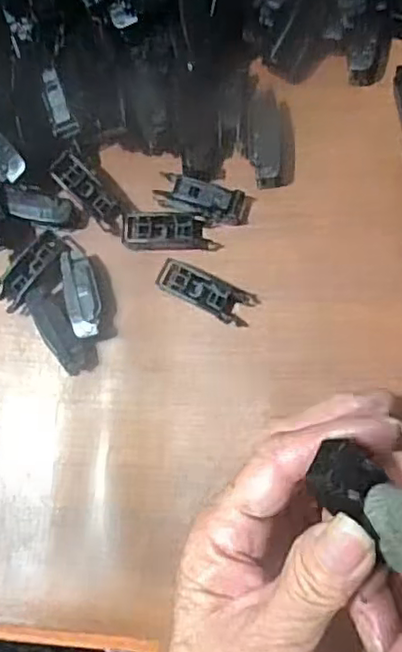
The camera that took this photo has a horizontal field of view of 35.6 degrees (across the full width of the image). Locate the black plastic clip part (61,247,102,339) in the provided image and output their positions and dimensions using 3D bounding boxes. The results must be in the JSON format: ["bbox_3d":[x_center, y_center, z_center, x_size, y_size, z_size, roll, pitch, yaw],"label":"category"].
[{"bbox_3d":[-0.063,-0.018,0.338,0.017,0.018,0.049,-16,83,3],"label":"black plastic clip part"}]

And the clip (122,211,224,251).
[{"bbox_3d":[-0.016,-0.051,0.341,0.052,0.008,0.020,4,87,-5],"label":"clip"}]

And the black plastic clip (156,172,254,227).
[{"bbox_3d":[0.000,-0.068,0.340,0.051,0.012,0.021,16,86,7],"label":"black plastic clip"}]

